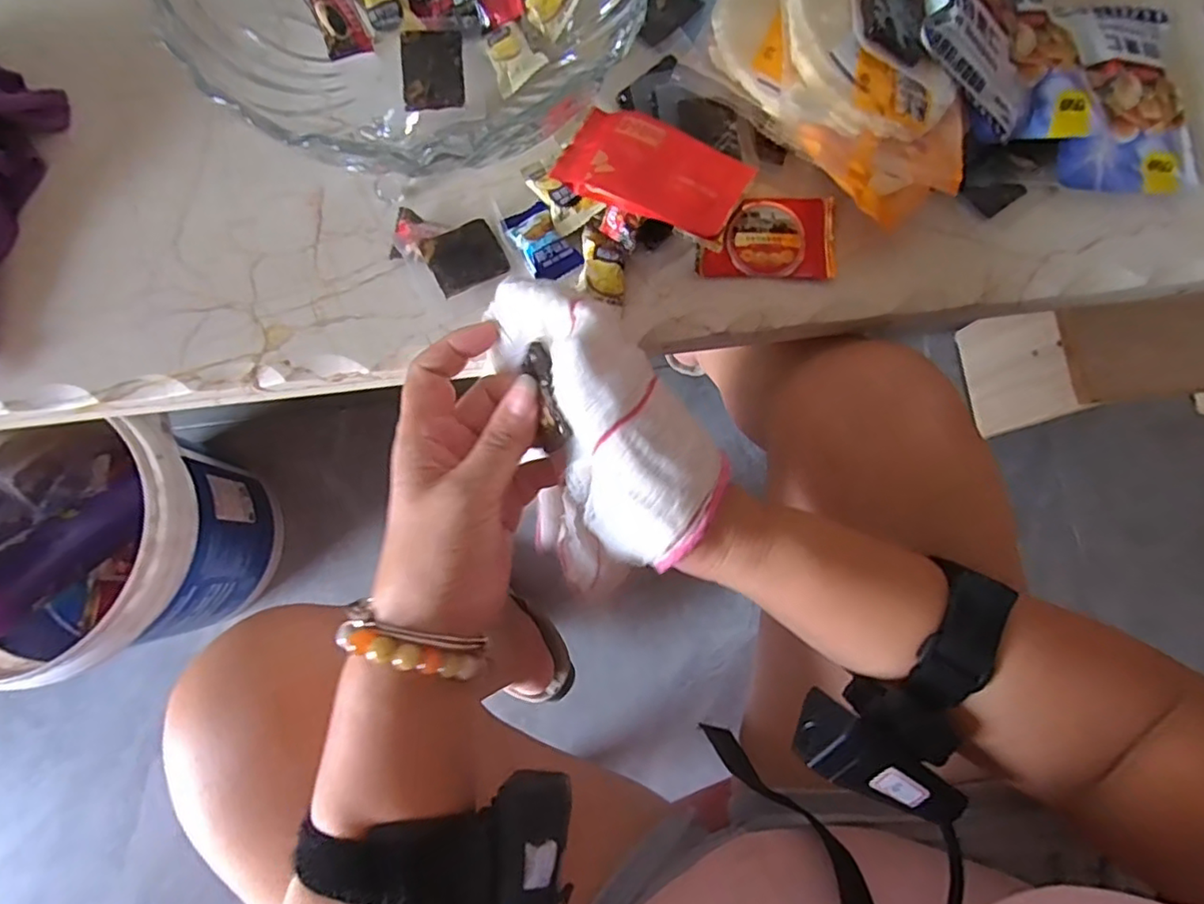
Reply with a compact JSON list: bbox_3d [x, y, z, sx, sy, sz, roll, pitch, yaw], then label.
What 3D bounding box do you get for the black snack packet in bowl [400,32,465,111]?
[{"bbox_3d":[-0.091,-0.205,0.324,0.032,0.004,0.043,-4,79,-2],"label":"black snack packet in bowl"}]

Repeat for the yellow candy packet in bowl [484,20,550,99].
[{"bbox_3d":[-0.050,-0.216,0.329,0.028,0.006,0.035,-31,82,16],"label":"yellow candy packet in bowl"}]

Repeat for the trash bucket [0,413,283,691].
[{"bbox_3d":[-0.520,0.102,0.646,0.252,0.272,0.231,0,79,-1],"label":"trash bucket"}]

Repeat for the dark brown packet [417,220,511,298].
[{"bbox_3d":[-0.076,-0.109,0.340,0.041,0.004,0.033,-29,94,-19],"label":"dark brown packet"}]

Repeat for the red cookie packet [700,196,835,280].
[{"bbox_3d":[0.097,-0.125,0.351,0.077,0.009,0.049,1,79,-1],"label":"red cookie packet"}]

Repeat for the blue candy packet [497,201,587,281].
[{"bbox_3d":[-0.035,-0.121,0.342,0.028,0.007,0.048,-33,81,-7],"label":"blue candy packet"}]

